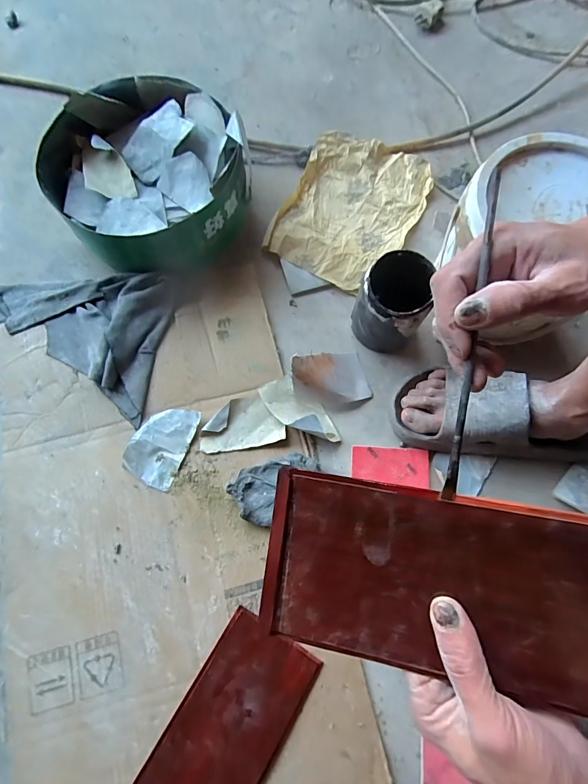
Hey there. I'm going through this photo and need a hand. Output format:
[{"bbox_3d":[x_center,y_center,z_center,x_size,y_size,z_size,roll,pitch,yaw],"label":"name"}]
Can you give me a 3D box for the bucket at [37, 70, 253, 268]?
[{"bbox_3d":[-0.206,-0.306,0.540,0.260,0.093,0.248,0,75,0],"label":"bucket"}]

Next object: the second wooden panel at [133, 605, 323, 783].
[{"bbox_3d":[-0.082,0.380,0.396,0.112,0.024,0.250,32,77,8],"label":"second wooden panel"}]

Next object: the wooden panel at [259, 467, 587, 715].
[{"bbox_3d":[0.106,0.123,0.236,0.250,0.005,0.111,6,85,13],"label":"wooden panel"}]

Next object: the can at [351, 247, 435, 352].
[{"bbox_3d":[0.124,-0.114,0.486,0.083,0.116,0.085,15,75,4],"label":"can"}]

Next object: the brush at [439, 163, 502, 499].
[{"bbox_3d":[0.109,-0.029,0.231,0.008,0.004,0.198,5,99,1],"label":"brush"}]

